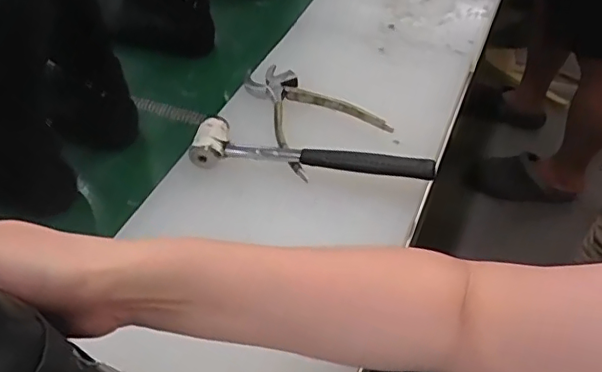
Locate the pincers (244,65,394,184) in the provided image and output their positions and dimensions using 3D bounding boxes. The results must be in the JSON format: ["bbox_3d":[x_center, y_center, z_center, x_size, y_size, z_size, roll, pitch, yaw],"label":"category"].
[{"bbox_3d":[0.003,-0.086,0.629,0.118,0.019,0.173,-25,51,-20],"label":"pincers"}]

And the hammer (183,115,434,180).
[{"bbox_3d":[0.010,-0.031,0.563,0.236,0.031,0.048,6,48,7],"label":"hammer"}]

